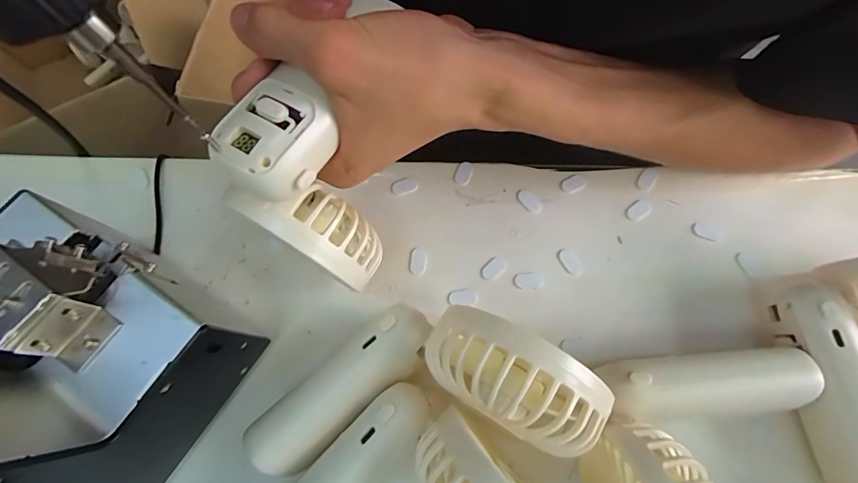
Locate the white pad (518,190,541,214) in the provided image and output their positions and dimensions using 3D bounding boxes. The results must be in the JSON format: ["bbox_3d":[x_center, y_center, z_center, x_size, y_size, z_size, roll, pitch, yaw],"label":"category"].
[{"bbox_3d":[0.069,-0.028,0.273,0.010,0.004,0.019,-41,77,-9],"label":"white pad"}]

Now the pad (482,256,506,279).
[{"bbox_3d":[0.042,0.018,0.260,0.016,0.004,0.010,-41,77,-9],"label":"pad"}]

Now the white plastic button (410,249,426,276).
[{"bbox_3d":[-0.007,0.013,0.263,0.010,0.004,0.017,4,74,3],"label":"white plastic button"}]

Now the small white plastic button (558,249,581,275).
[{"bbox_3d":[0.092,0.013,0.259,0.011,0.004,0.017,-27,75,-5],"label":"small white plastic button"}]

